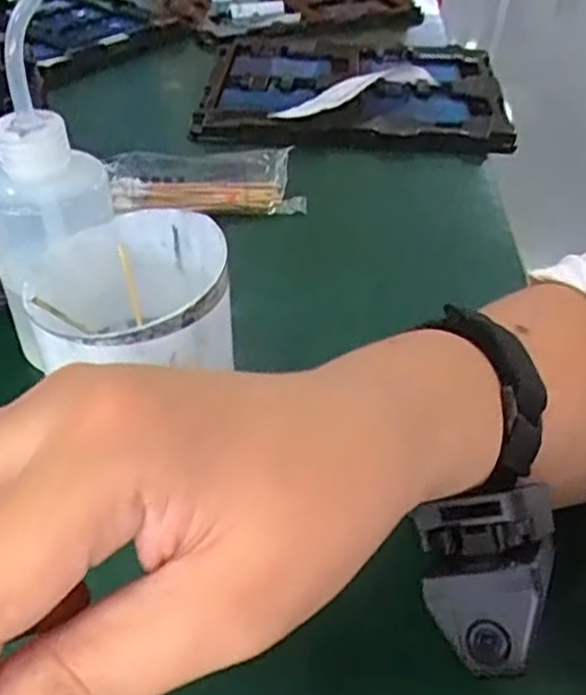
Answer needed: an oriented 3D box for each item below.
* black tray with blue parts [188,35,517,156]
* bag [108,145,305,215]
[{"bbox_3d":[0.050,-0.228,0.614,0.244,0.028,0.179,2,42,1],"label":"black tray with blue parts"},{"bbox_3d":[-0.061,-0.117,0.496,0.129,0.030,0.045,-2,42,-5],"label":"bag"}]

